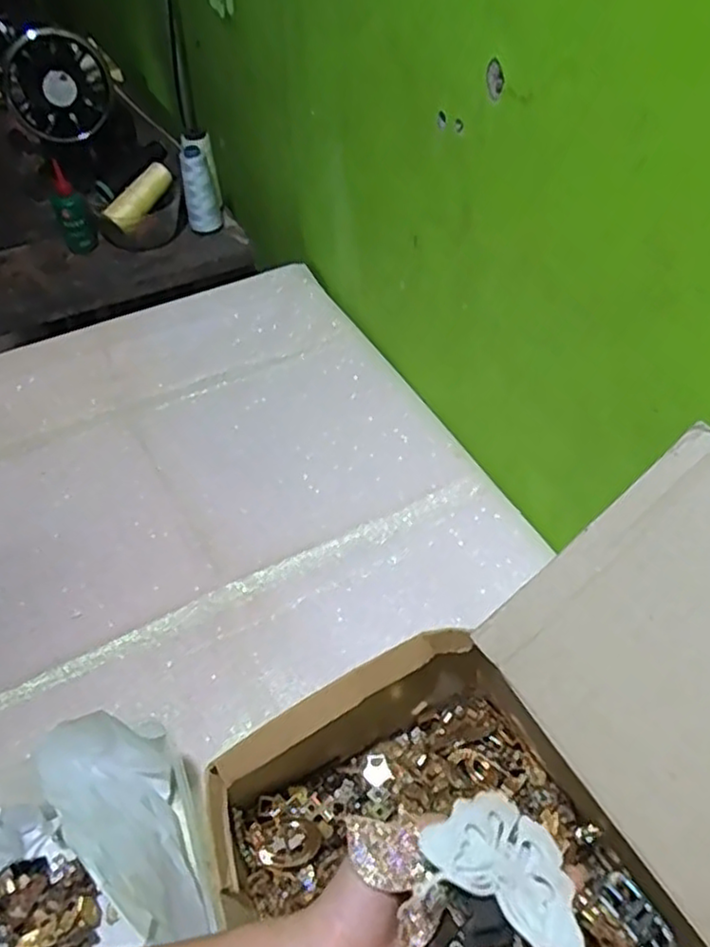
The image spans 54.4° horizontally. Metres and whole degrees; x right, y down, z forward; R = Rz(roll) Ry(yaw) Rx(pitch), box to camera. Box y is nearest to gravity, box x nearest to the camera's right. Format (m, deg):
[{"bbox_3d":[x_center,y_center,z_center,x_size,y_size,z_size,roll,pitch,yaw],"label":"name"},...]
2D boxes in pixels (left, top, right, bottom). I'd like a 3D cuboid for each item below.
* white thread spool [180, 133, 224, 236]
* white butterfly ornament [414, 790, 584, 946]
[{"bbox_3d":[-0.220,-0.400,0.977,0.045,0.126,0.039,-2,49,-1],"label":"white thread spool"},{"bbox_3d":[0.069,0.176,0.307,0.074,0.007,0.058,38,36,18],"label":"white butterfly ornament"}]

